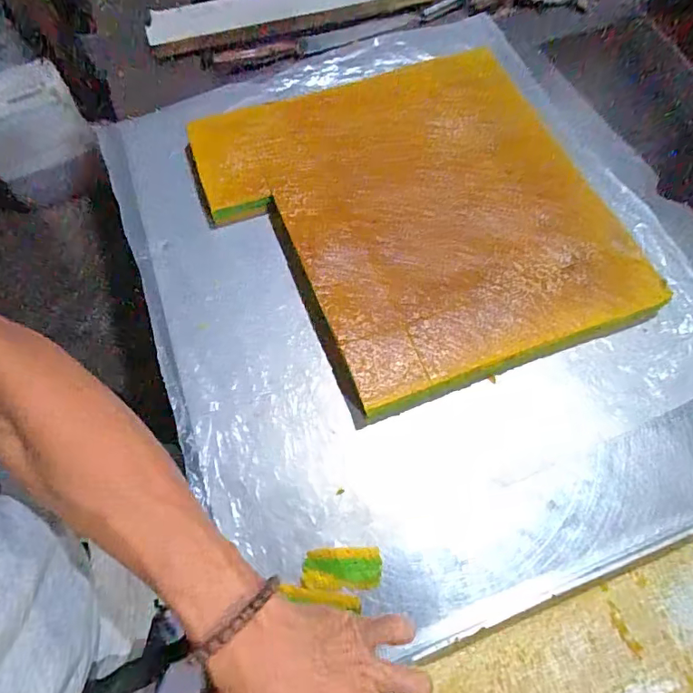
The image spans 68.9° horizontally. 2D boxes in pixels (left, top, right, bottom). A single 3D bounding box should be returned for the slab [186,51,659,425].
[{"bbox_3d":[0.079,-0.161,0.596,0.441,0.047,0.431,-18,67,-10],"label":"slab"}]

